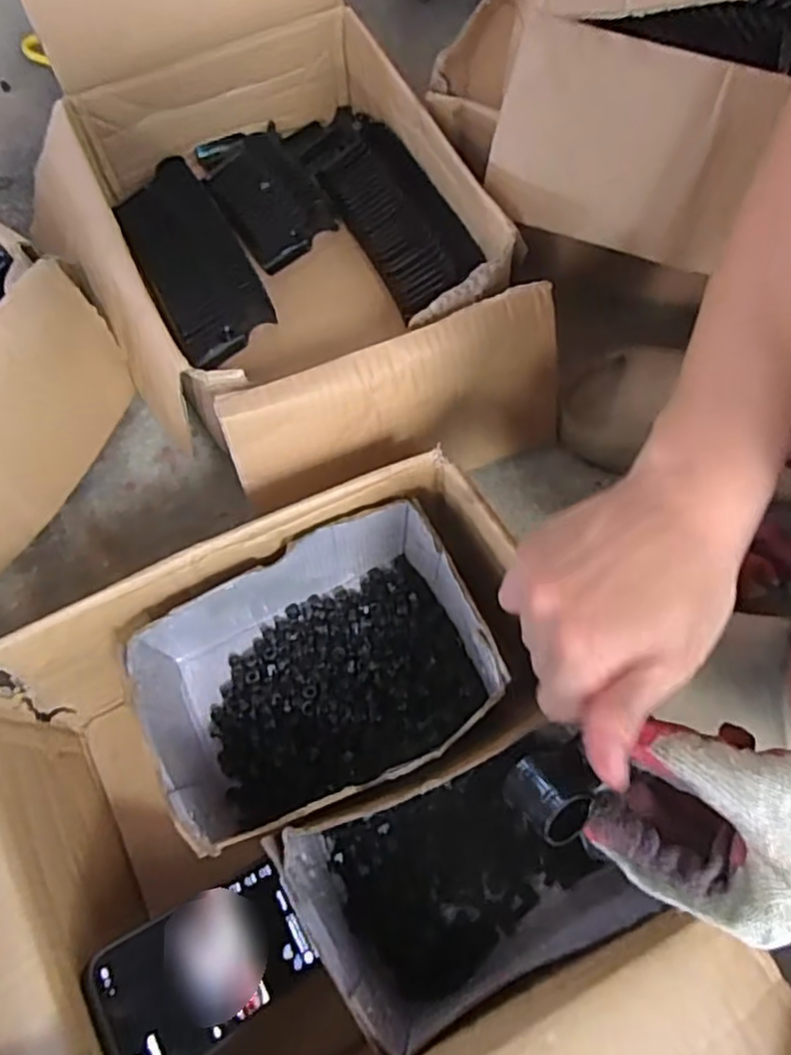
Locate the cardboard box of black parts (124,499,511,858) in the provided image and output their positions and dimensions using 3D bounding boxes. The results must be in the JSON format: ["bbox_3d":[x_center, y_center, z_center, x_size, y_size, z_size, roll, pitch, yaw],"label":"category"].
[{"bbox_3d":[-0.056,0.102,0.454,0.224,0.097,0.155,-23,68,-9],"label":"cardboard box of black parts"}]

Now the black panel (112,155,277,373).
[{"bbox_3d":[-0.179,-0.237,0.603,0.088,0.026,0.203,-26,68,-10],"label":"black panel"}]

